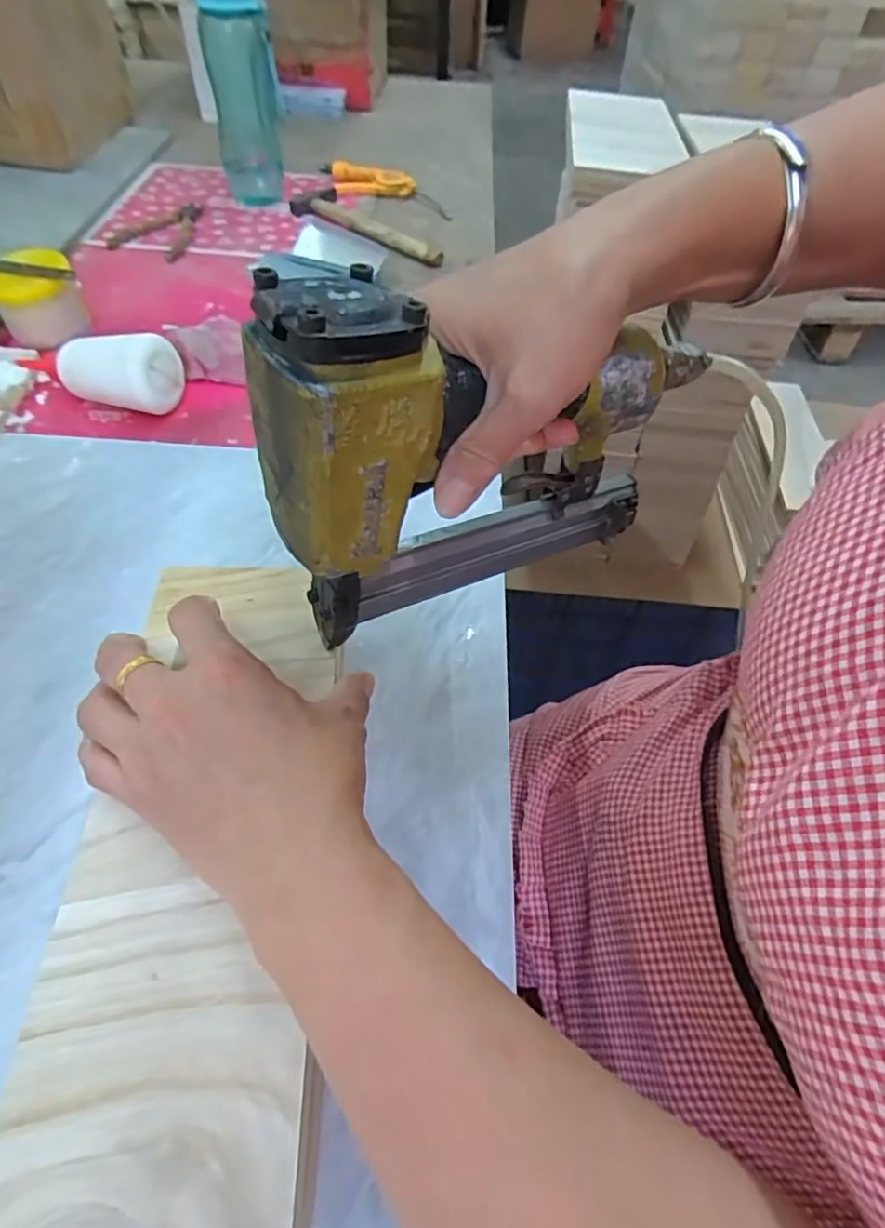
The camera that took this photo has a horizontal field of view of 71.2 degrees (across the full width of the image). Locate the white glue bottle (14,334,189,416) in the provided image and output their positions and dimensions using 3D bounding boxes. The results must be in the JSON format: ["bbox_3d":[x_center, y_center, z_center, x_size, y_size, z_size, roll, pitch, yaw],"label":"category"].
[{"bbox_3d":[-0.311,-0.224,0.553,0.152,0.061,0.059,15,51,5],"label":"white glue bottle"}]

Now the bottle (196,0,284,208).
[{"bbox_3d":[-0.249,-0.657,0.780,0.080,0.232,0.062,-4,52,-6],"label":"bottle"}]

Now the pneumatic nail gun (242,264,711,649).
[{"bbox_3d":[0.028,-0.072,0.283,0.217,0.165,0.046,-19,56,-20],"label":"pneumatic nail gun"}]

